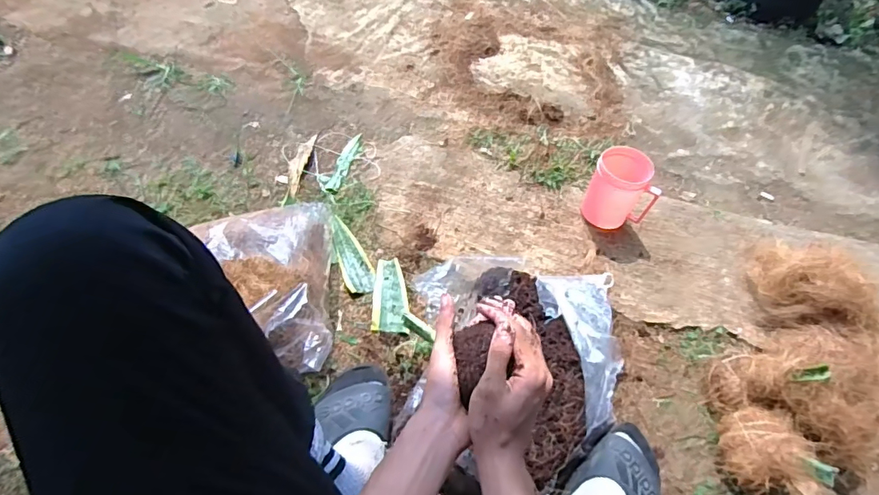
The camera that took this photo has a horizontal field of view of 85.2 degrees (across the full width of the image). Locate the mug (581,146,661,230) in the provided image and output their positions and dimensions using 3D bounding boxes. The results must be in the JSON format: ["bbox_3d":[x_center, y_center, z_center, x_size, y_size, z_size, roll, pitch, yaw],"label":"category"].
[{"bbox_3d":[0.342,-0.105,0.901,0.117,0.129,0.080,32,58,16],"label":"mug"}]

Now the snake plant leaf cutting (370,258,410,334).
[{"bbox_3d":[-0.085,0.084,0.838,0.061,0.011,0.137,2,55,-4],"label":"snake plant leaf cutting"}]

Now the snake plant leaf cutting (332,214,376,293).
[{"bbox_3d":[-0.161,0.013,0.877,0.053,0.016,0.160,-16,58,-16],"label":"snake plant leaf cutting"}]

